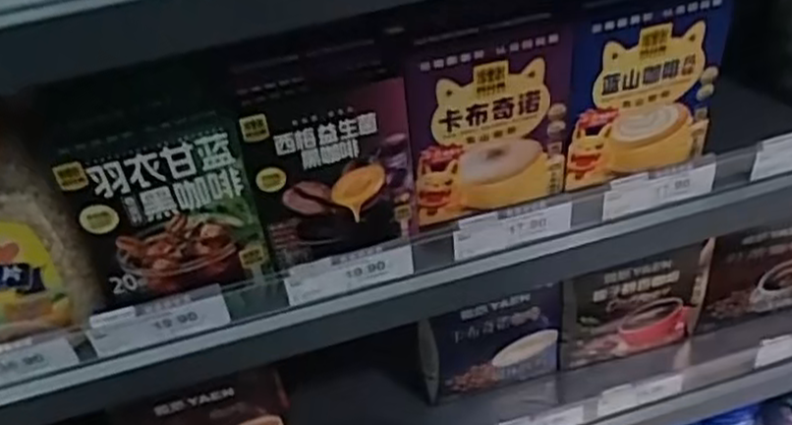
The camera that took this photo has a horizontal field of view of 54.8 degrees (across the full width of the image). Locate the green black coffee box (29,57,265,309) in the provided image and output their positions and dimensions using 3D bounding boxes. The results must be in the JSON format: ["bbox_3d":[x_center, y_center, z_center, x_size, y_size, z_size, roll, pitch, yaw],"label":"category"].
[{"bbox_3d":[-0.171,-0.021,0.564,0.129,0.162,0.055,-16,42,-9],"label":"green black coffee box"}]

